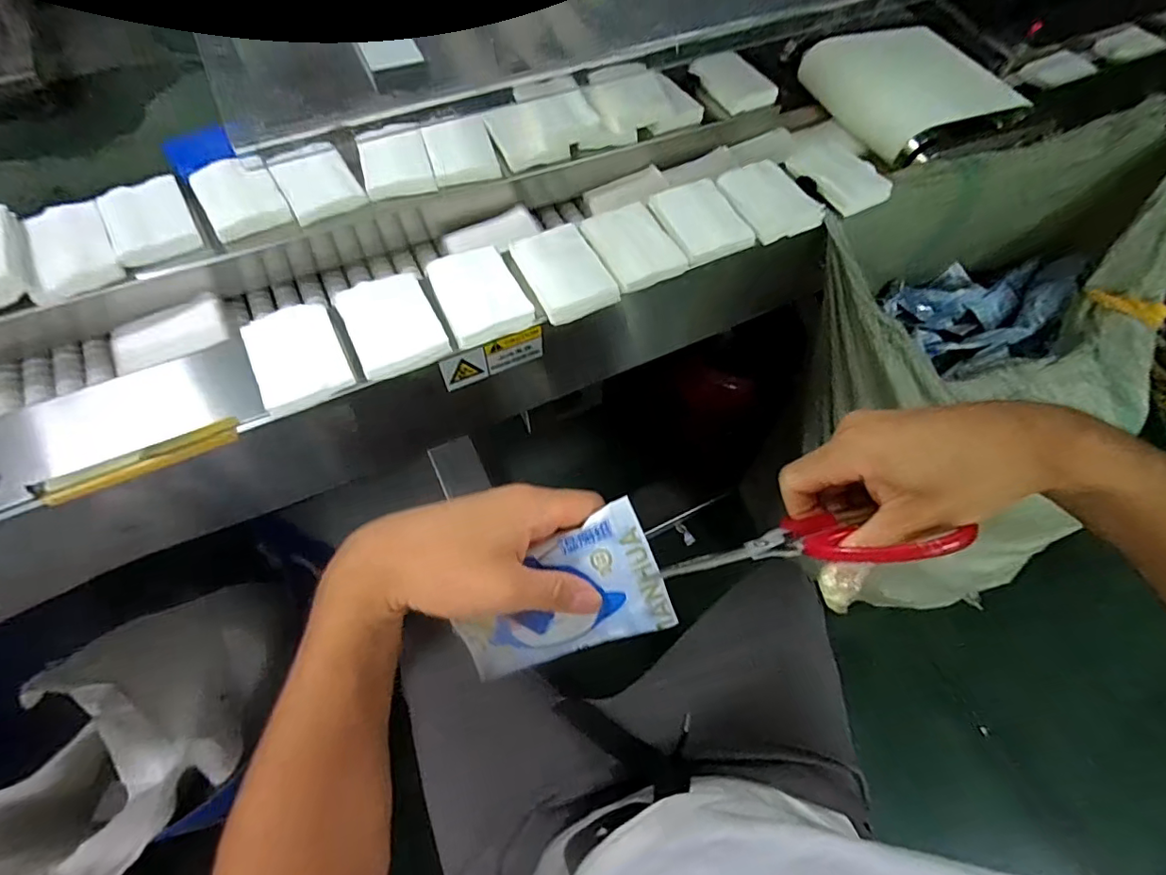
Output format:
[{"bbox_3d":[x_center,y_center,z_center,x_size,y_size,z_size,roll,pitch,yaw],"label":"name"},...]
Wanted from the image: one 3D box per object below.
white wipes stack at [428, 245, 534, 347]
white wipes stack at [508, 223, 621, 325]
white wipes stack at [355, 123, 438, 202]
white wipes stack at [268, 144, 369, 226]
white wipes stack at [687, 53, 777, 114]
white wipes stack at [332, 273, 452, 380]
[{"bbox_3d":[-0.099,-0.138,0.506,0.074,0.013,0.104,-21,66,-14],"label":"white wipes stack"},{"bbox_3d":[-0.020,-0.164,0.522,0.073,0.017,0.104,-23,67,-15],"label":"white wipes stack"},{"bbox_3d":[-0.206,-0.303,0.585,0.071,0.026,0.086,-16,65,-11],"label":"white wipes stack"},{"bbox_3d":[-0.283,-0.273,0.564,0.072,0.013,0.105,-29,68,-17],"label":"white wipes stack"},{"bbox_3d":[0.189,-0.454,0.676,0.070,0.023,0.098,-27,67,-16],"label":"white wipes stack"},{"bbox_3d":[-0.176,-0.109,0.489,0.077,0.010,0.110,-24,67,-15],"label":"white wipes stack"}]

